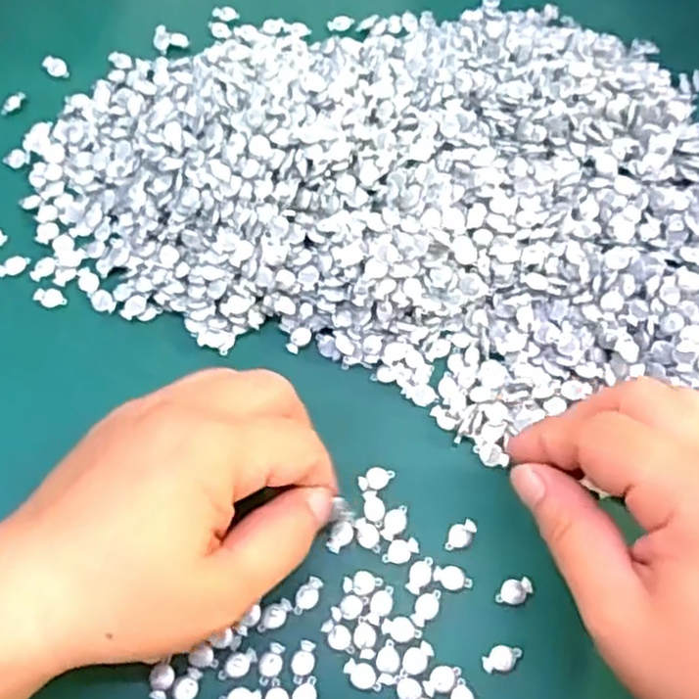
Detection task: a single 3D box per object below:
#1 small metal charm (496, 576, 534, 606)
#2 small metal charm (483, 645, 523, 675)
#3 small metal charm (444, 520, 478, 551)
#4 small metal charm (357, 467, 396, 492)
[{"bbox_3d":[0.062,0.090,0.267,0.014,0.004,0.009,-26,69,-12],"label":"small metal charm"},{"bbox_3d":[0.055,0.111,0.258,0.015,0.004,0.008,-15,67,-8],"label":"small metal charm"},{"bbox_3d":[0.043,0.071,0.276,0.009,0.004,0.014,30,69,9],"label":"small metal charm"},{"bbox_3d":[0.011,0.050,0.283,0.015,0.004,0.009,-10,67,-6],"label":"small metal charm"}]

